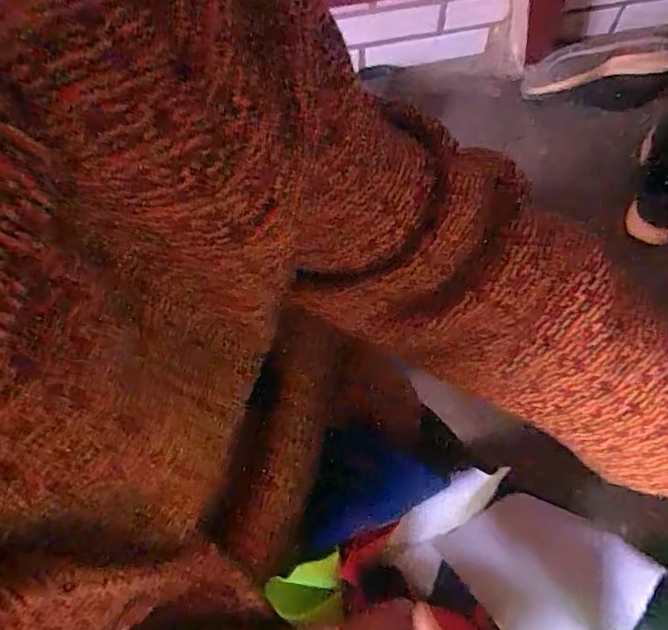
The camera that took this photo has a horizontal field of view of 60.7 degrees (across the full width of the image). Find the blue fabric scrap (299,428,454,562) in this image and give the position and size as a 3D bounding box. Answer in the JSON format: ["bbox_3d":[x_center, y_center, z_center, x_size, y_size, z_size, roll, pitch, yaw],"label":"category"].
[{"bbox_3d":[0.028,0.123,0.377,0.083,0.004,0.078,10,70,5],"label":"blue fabric scrap"}]

